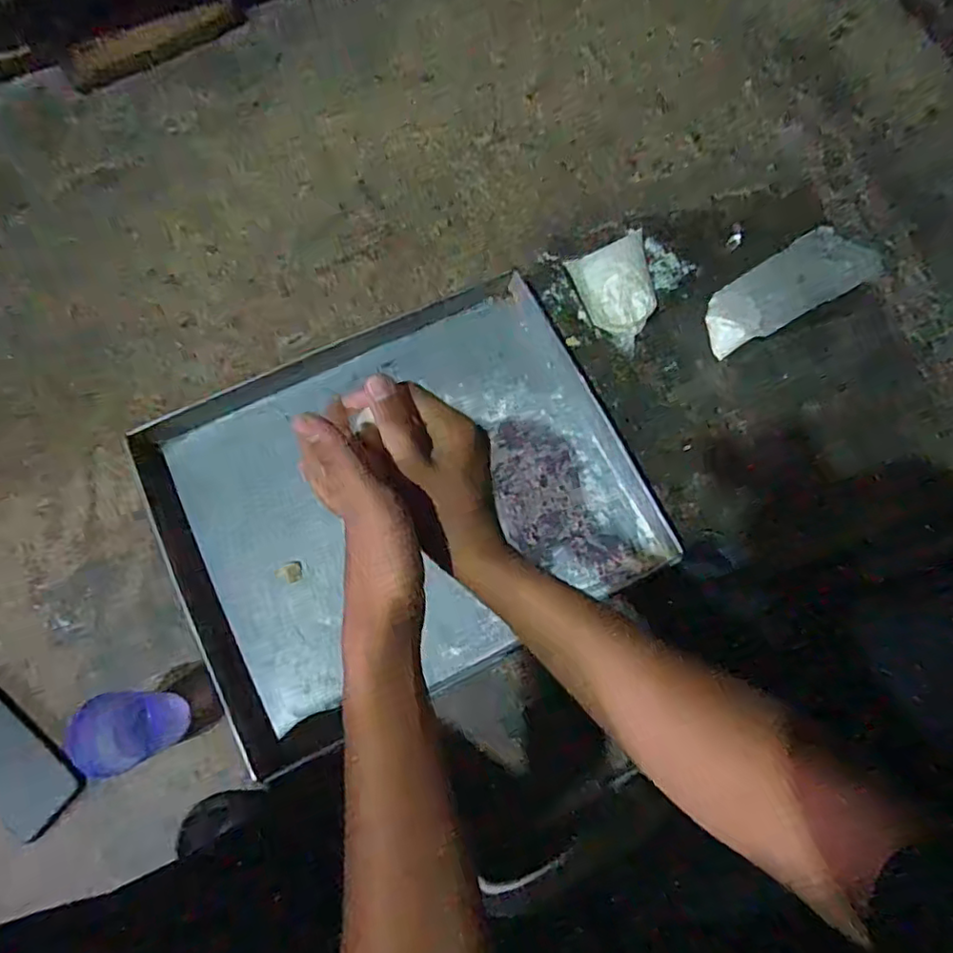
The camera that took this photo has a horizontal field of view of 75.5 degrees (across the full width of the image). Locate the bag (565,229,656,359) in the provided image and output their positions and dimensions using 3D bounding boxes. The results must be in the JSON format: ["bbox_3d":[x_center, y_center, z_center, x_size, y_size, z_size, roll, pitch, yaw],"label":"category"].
[{"bbox_3d":[0.184,-0.239,0.800,0.104,0.074,0.147,-5,74,-2],"label":"bag"}]

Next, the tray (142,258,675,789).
[{"bbox_3d":[-0.087,0.018,0.727,0.525,0.050,0.428,-26,76,-8],"label":"tray"}]

